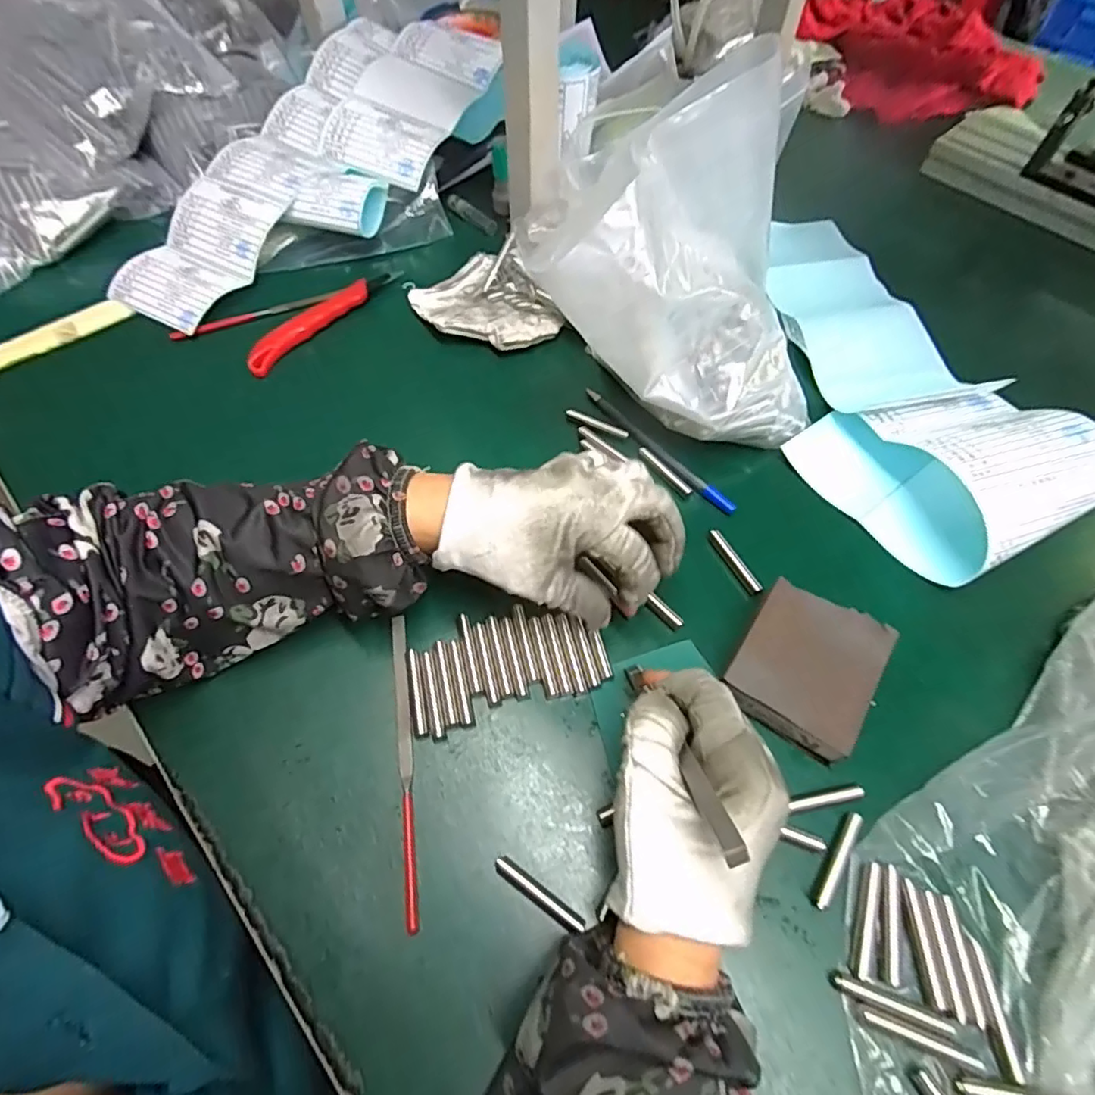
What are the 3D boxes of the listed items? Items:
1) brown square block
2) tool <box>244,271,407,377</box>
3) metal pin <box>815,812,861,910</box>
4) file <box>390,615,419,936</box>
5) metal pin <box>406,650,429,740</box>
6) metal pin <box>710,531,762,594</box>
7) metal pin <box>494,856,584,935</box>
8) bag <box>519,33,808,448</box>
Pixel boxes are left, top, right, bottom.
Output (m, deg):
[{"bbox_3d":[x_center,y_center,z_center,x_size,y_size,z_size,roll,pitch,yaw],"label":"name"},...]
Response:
[{"bbox_3d":[0.141,0.062,0.319,0.068,0.021,0.079,32,65,14],"label":"brown square block"},{"bbox_3d":[-0.180,-0.188,0.472,0.018,0.021,0.153,35,66,15],"label":"tool"},{"bbox_3d":[0.140,0.149,0.280,0.006,0.006,0.048,33,66,15],"label":"metal pin"},{"bbox_3d":[-0.073,0.107,0.301,0.009,0.008,0.153,-8,63,-6],"label":"file"},{"bbox_3d":[-0.072,0.079,0.317,0.007,0.004,0.048,-12,63,-8],"label":"metal pin"},{"bbox_3d":[0.118,0.009,0.366,0.007,0.009,0.049,-23,65,-14],"label":"metal pin"},{"bbox_3d":[-0.005,0.161,0.271,0.045,0.009,0.008,32,65,14],"label":"metal pin"},{"bbox_3d":[0.083,-0.161,0.359,0.194,0.180,0.127,-2,62,-3],"label":"bag"}]

